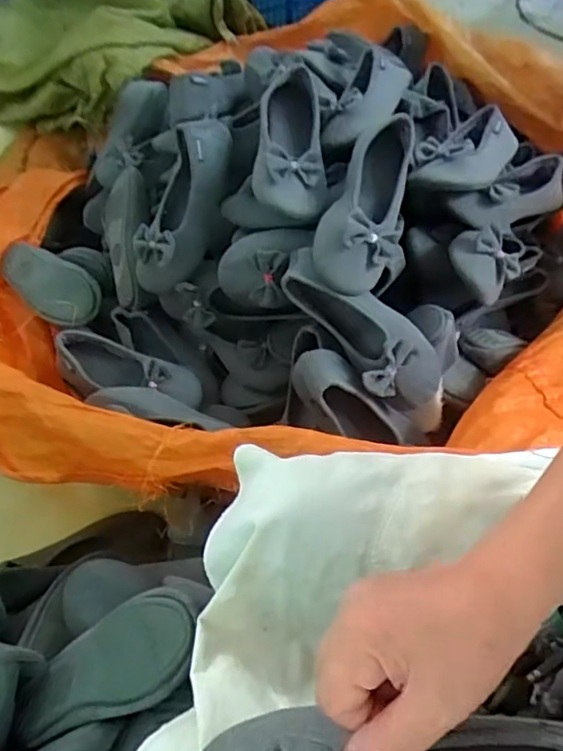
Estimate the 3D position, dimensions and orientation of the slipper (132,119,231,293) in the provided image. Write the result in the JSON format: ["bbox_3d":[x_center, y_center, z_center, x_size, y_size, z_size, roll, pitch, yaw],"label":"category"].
[{"bbox_3d":[-0.134,-0.239,0.826,0.087,0.088,0.255,23,93,16],"label":"slipper"}]

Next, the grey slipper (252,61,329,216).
[{"bbox_3d":[0.009,-0.309,0.784,0.094,0.069,0.231,-2,56,0],"label":"grey slipper"}]

